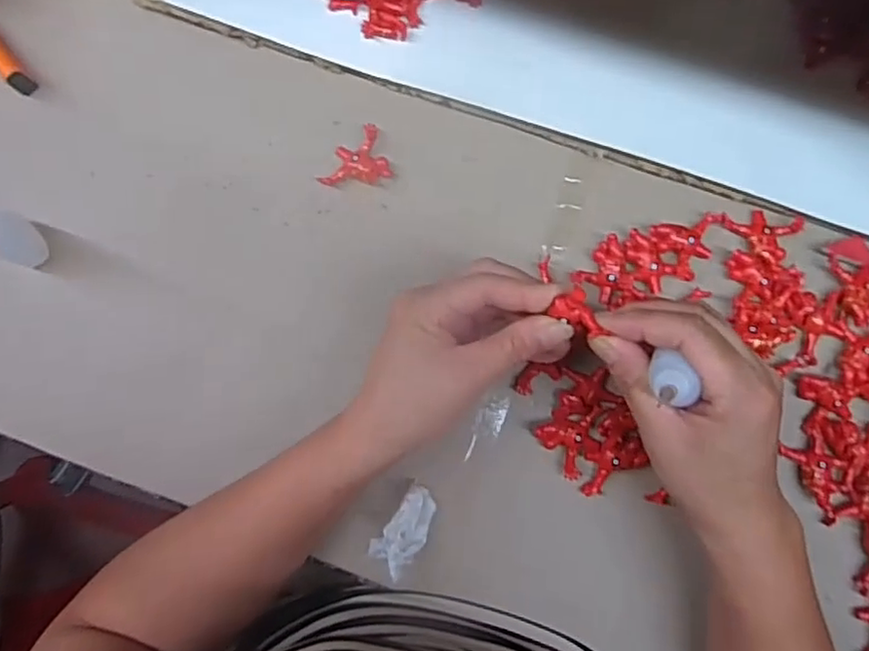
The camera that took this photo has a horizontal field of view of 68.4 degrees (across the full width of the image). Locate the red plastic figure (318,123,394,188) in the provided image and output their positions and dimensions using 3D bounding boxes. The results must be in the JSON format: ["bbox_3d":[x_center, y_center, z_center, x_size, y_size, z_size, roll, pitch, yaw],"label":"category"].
[{"bbox_3d":[-0.054,-0.110,0.419,0.046,0.007,0.037,-11,87,3],"label":"red plastic figure"}]

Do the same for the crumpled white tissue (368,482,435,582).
[{"bbox_3d":[-0.017,0.126,0.394,0.026,0.027,0.052,38,90,4],"label":"crumpled white tissue"}]

